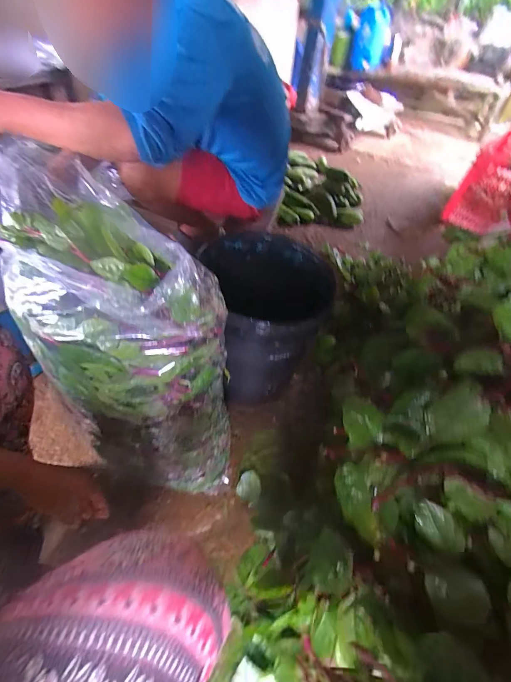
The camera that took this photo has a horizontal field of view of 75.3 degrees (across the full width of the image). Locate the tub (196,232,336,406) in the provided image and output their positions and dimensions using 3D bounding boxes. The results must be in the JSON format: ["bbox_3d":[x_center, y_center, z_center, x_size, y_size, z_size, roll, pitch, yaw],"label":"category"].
[{"bbox_3d":[0.038,-0.031,0.820,0.266,0.346,0.288,2,47,-3],"label":"tub"}]

